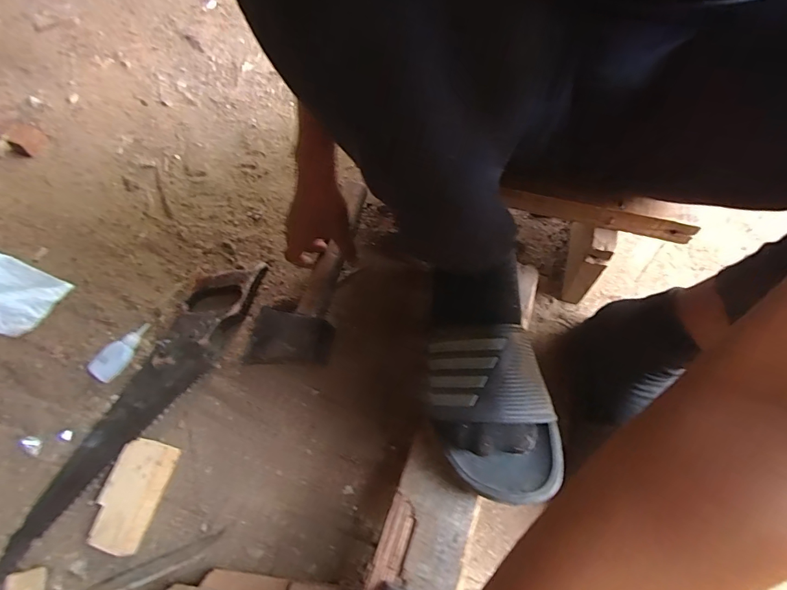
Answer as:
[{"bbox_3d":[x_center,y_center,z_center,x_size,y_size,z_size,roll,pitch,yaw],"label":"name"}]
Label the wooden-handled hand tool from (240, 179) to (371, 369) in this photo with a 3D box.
[{"bbox_3d":[-0.095,-0.033,0.540,0.104,0.034,0.275,18,68,11],"label":"wooden-handled hand tool"}]

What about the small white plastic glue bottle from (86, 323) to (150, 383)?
[{"bbox_3d":[-0.345,0.069,0.519,0.027,0.017,0.082,24,65,14],"label":"small white plastic glue bottle"}]

